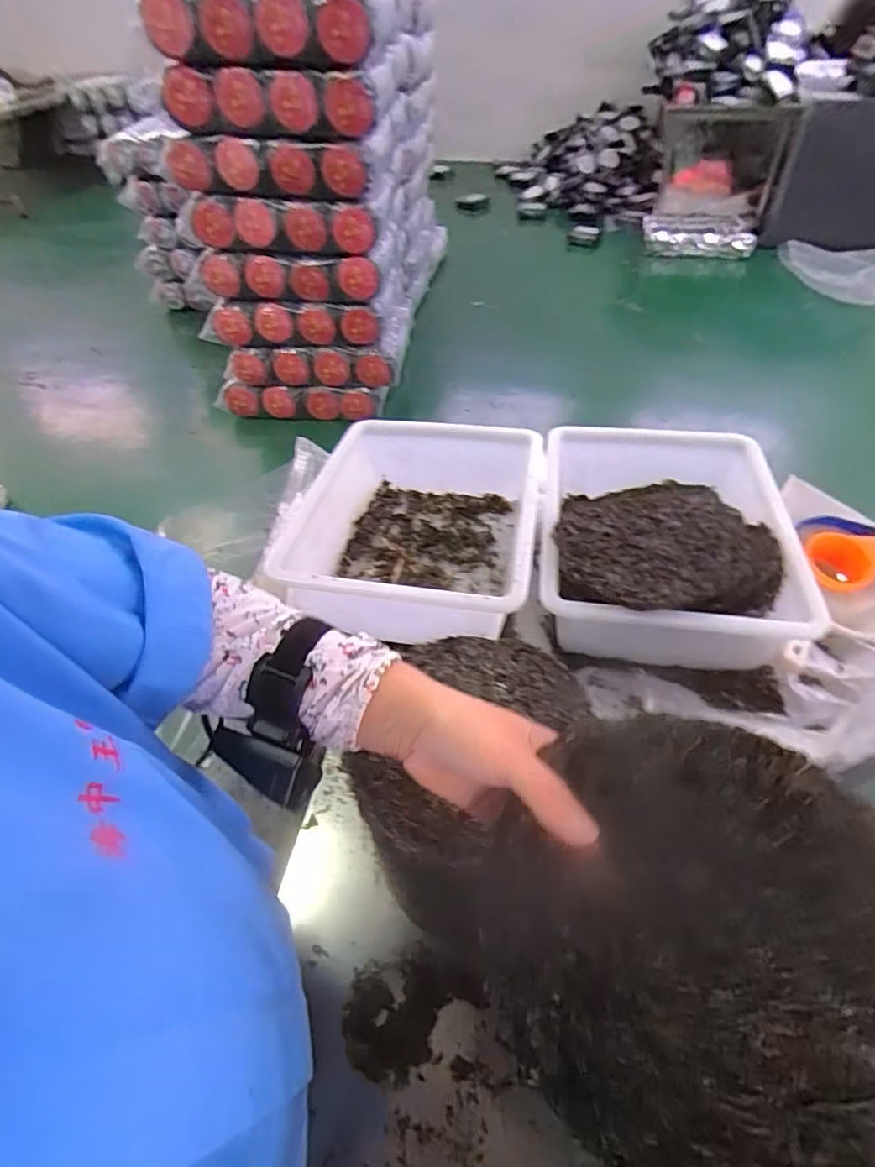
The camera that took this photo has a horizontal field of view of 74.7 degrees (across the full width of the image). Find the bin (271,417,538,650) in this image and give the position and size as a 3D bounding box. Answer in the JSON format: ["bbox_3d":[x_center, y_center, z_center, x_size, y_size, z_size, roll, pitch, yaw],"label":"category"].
[{"bbox_3d":[-0.017,-0.078,0.749,0.280,0.144,0.374,7,49,9],"label":"bin"}]

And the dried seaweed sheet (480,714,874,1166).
[{"bbox_3d":[0.114,0.165,0.264,0.183,0.012,0.192,25,90,33],"label":"dried seaweed sheet"}]

